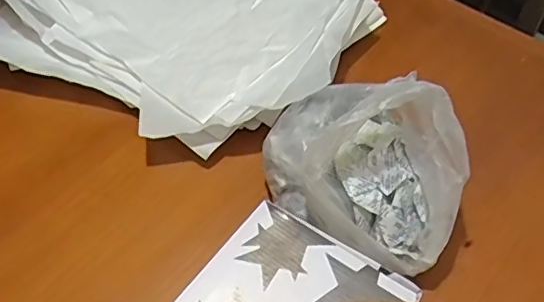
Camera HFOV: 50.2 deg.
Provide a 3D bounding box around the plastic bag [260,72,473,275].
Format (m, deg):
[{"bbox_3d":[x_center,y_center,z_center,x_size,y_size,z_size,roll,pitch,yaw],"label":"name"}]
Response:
[{"bbox_3d":[0.084,0.005,0.548,0.141,0.127,0.201,-37,60,-24],"label":"plastic bag"}]

